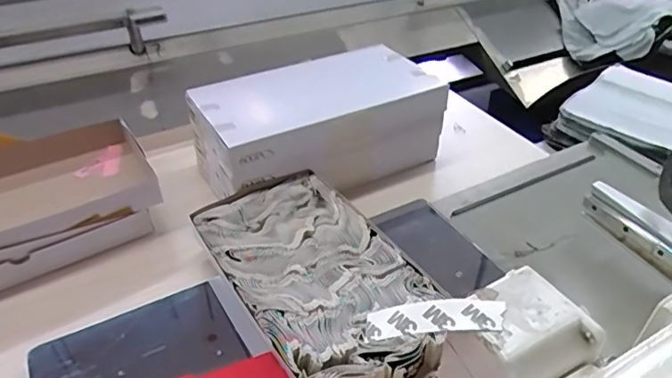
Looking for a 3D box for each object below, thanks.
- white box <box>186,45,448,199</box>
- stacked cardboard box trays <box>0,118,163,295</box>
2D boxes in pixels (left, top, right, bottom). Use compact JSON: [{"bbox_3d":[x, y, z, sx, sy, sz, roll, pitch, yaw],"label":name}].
[{"bbox_3d":[-0.019,-0.090,0.724,0.321,0.106,0.165,-21,44,-25],"label":"white box"},{"bbox_3d":[-0.385,0.031,0.605,0.331,0.081,0.176,-23,45,-27],"label":"stacked cardboard box trays"}]

